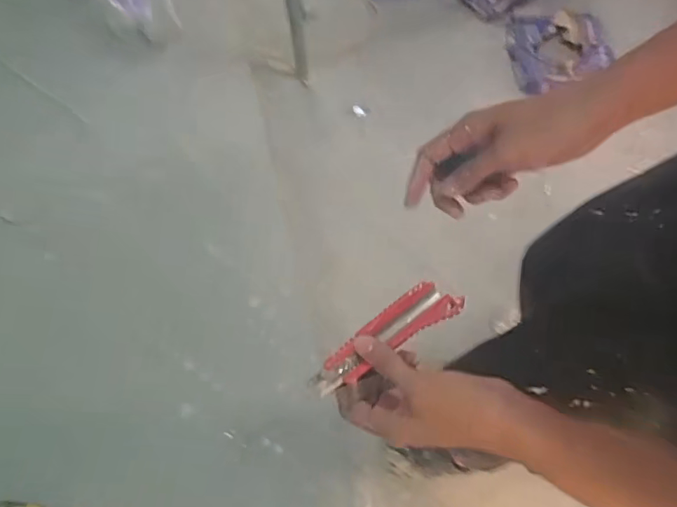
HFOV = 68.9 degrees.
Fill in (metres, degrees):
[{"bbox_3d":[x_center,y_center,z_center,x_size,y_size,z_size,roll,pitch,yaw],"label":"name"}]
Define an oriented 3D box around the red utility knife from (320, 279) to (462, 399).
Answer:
[{"bbox_3d":[0.040,0.068,0.414,0.139,0.015,0.036,-33,75,-12],"label":"red utility knife"}]

